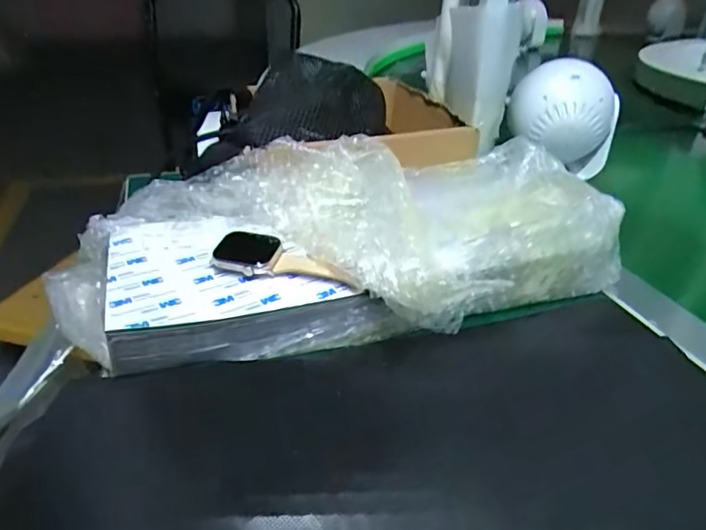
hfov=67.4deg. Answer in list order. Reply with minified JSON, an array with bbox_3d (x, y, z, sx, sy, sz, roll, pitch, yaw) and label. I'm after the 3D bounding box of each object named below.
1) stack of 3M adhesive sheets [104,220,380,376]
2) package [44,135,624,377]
[{"bbox_3d":[-0.088,0.010,0.354,0.166,0.035,0.119,-8,33,-15],"label":"stack of 3M adhesive sheets"},{"bbox_3d":[-0.009,-0.019,0.369,0.378,0.074,0.186,-5,33,-11],"label":"package"}]

